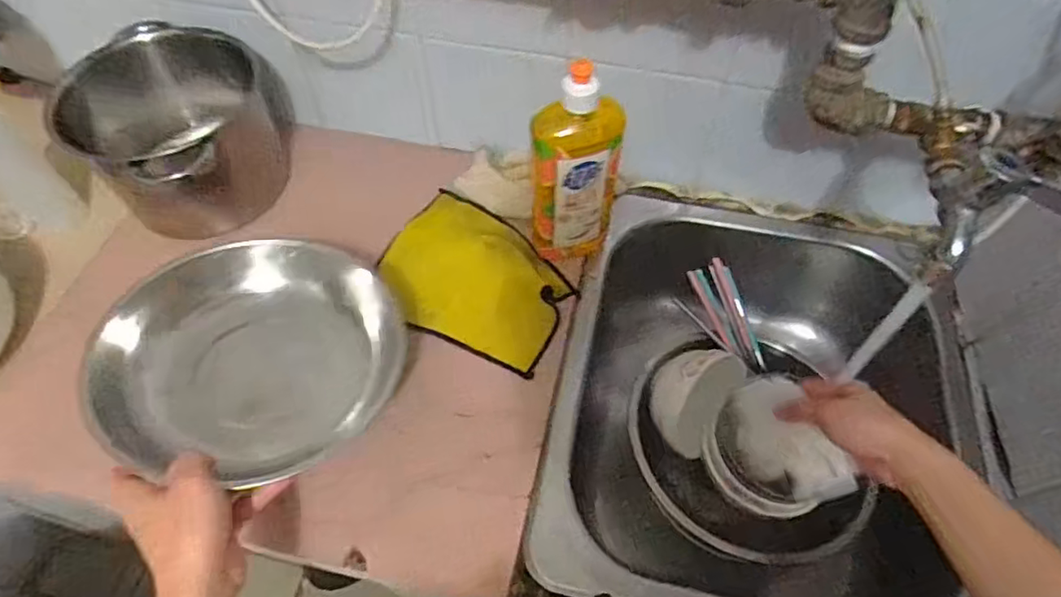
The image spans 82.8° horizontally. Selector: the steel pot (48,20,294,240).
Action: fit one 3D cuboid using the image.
[{"bbox_3d":[-0.347,-0.177,0.620,0.151,0.143,0.191,14,59,9],"label":"steel pot"}]

